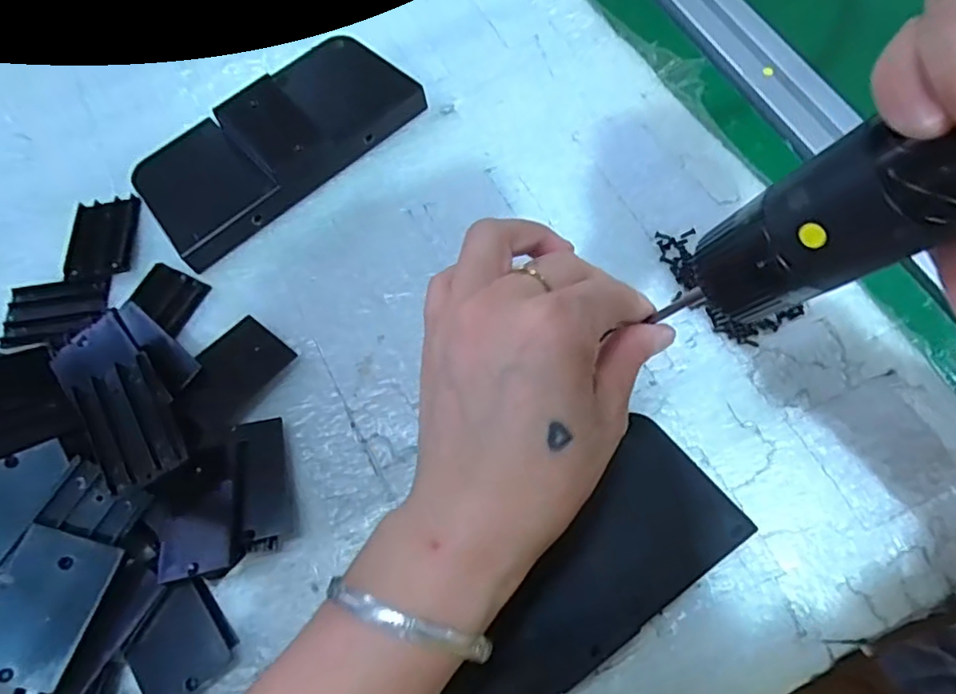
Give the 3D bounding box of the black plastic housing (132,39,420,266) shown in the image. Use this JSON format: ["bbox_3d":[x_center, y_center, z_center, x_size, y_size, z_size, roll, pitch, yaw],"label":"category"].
[{"bbox_3d":[-0.115,-0.119,0.349,0.074,0.032,0.161,42,75,19],"label":"black plastic housing"}]

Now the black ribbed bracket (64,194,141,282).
[{"bbox_3d":[-0.212,-0.061,0.342,0.038,0.008,0.055,-12,66,-1],"label":"black ribbed bracket"}]

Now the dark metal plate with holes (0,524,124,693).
[{"bbox_3d":[-0.172,0.103,0.239,0.036,0.005,0.054,26,65,-19],"label":"dark metal plate with holes"}]

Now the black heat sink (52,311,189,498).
[{"bbox_3d":[-0.160,0.022,0.269,0.037,0.009,0.084,-33,72,-10],"label":"black heat sink"}]

